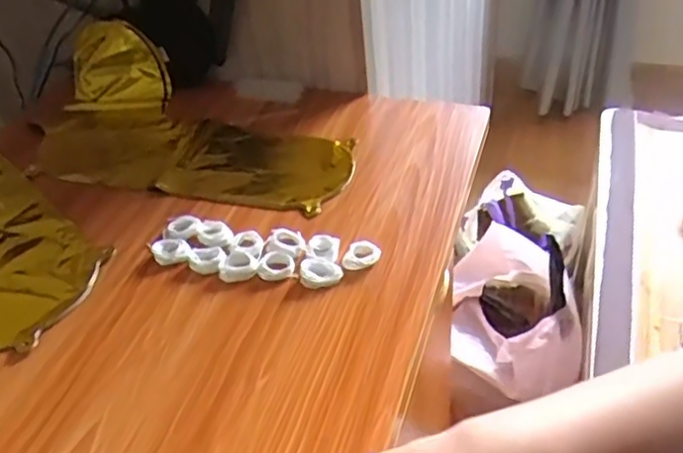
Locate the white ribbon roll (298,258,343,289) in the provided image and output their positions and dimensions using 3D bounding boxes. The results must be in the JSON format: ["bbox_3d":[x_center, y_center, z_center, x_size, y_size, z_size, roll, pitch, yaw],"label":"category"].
[{"bbox_3d":[-0.017,0.037,0.527,0.035,0.009,0.023,-4,41,3],"label":"white ribbon roll"}]

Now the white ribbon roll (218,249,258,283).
[{"bbox_3d":[-0.089,0.032,0.541,0.032,0.011,0.028,7,43,14],"label":"white ribbon roll"}]

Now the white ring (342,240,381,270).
[{"bbox_3d":[0.017,0.024,0.537,0.032,0.010,0.029,-1,42,6],"label":"white ring"}]

